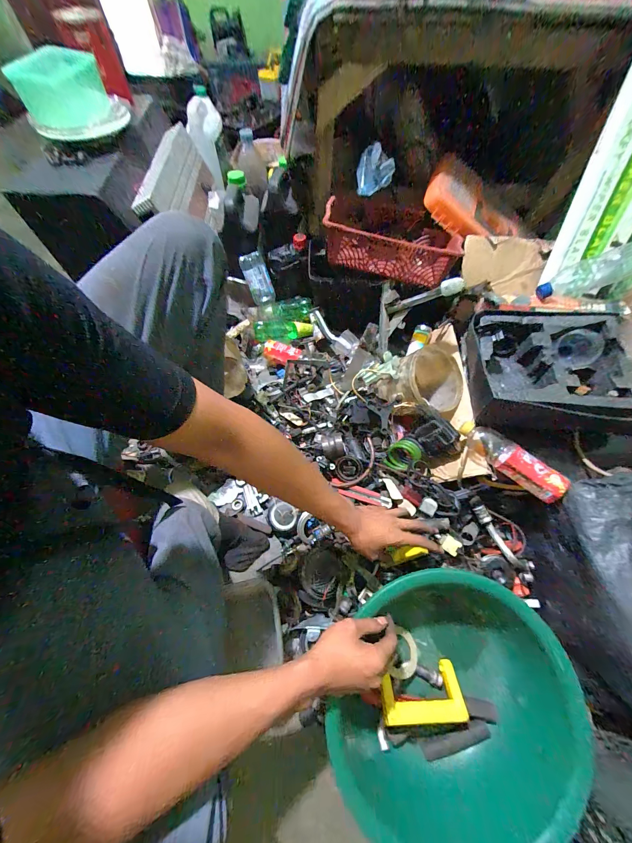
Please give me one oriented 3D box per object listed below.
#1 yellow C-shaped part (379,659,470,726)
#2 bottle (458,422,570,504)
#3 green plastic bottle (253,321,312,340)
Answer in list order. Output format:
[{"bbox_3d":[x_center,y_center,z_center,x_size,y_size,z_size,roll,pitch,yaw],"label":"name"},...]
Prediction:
[{"bbox_3d":[0.173,0.449,0.482,0.137,0.015,0.076,2,36,-5],"label":"yellow C-shaped part"},{"bbox_3d":[0.361,0.070,0.553,0.059,0.064,0.193,-38,69,-19],"label":"bottle"},{"bbox_3d":[-0.102,-0.276,0.885,0.175,0.064,0.056,-8,62,-22],"label":"green plastic bottle"}]

